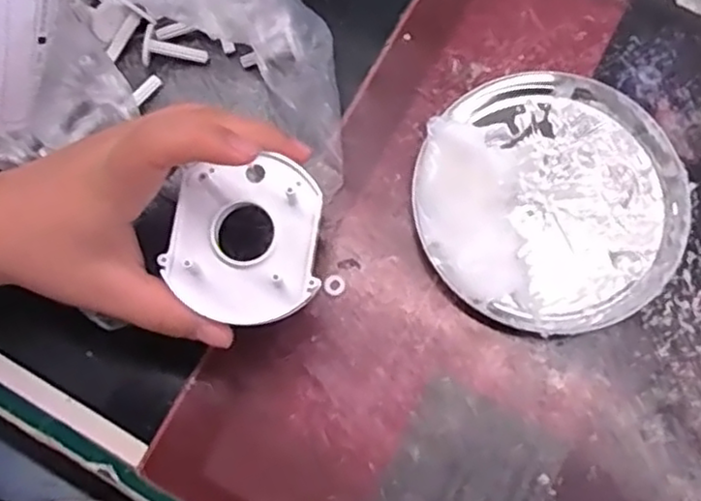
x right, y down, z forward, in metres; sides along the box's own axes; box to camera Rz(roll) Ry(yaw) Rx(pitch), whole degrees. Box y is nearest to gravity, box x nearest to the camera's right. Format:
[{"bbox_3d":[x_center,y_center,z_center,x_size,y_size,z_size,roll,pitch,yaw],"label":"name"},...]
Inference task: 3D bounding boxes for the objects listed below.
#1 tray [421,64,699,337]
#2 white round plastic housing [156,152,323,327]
[{"bbox_3d":[0.097,-0.028,0.325,0.126,0.024,0.128,0,76,0],"label":"tray"},{"bbox_3d":[-0.044,-0.004,0.274,0.060,0.011,0.064,0,74,0],"label":"white round plastic housing"}]

